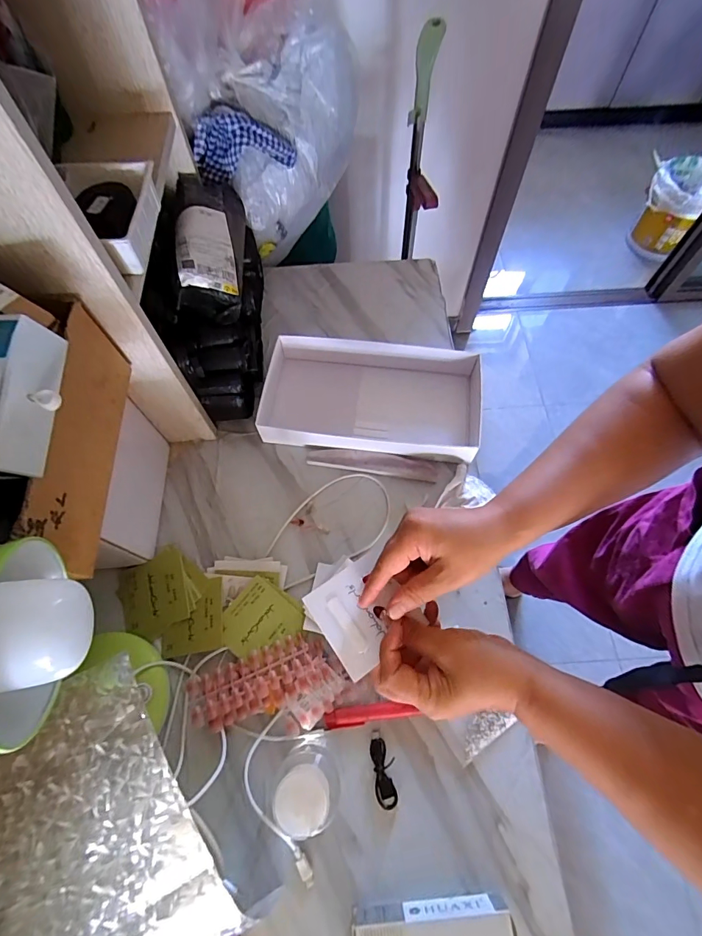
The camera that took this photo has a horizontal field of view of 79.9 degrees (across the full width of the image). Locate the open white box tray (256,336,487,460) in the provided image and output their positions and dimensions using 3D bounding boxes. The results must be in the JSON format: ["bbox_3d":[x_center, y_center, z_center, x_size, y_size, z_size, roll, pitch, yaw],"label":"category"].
[{"bbox_3d":[0.030,-0.101,0.596,0.291,0.047,0.165,8,65,3],"label":"open white box tray"}]

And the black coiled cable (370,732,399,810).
[{"bbox_3d":[0.033,0.309,0.431,0.022,0.009,0.065,-6,65,-3],"label":"black coiled cable"}]

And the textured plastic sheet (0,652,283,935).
[{"bbox_3d":[-0.222,0.285,0.293,0.228,0.018,0.224,-21,88,-8],"label":"textured plastic sheet"}]

